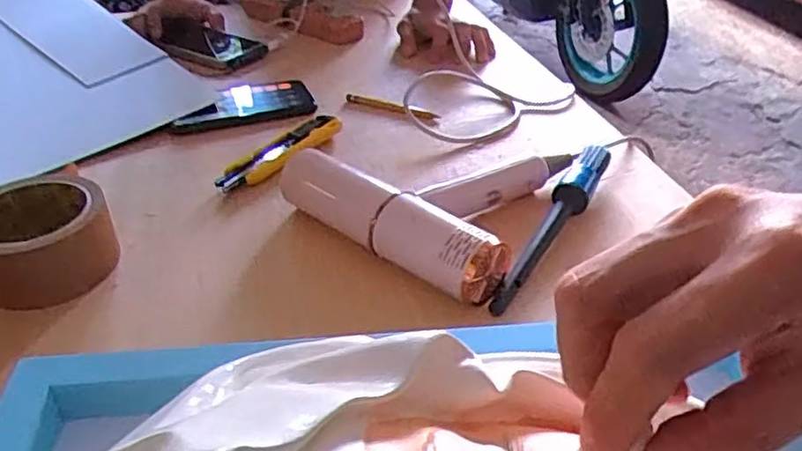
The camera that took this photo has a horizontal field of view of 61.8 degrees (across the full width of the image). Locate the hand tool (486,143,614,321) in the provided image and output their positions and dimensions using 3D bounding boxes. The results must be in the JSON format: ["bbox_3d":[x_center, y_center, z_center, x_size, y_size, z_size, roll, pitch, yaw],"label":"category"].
[{"bbox_3d":[0.116,-0.004,0.518,0.028,0.030,0.208,20,42,24],"label":"hand tool"}]

